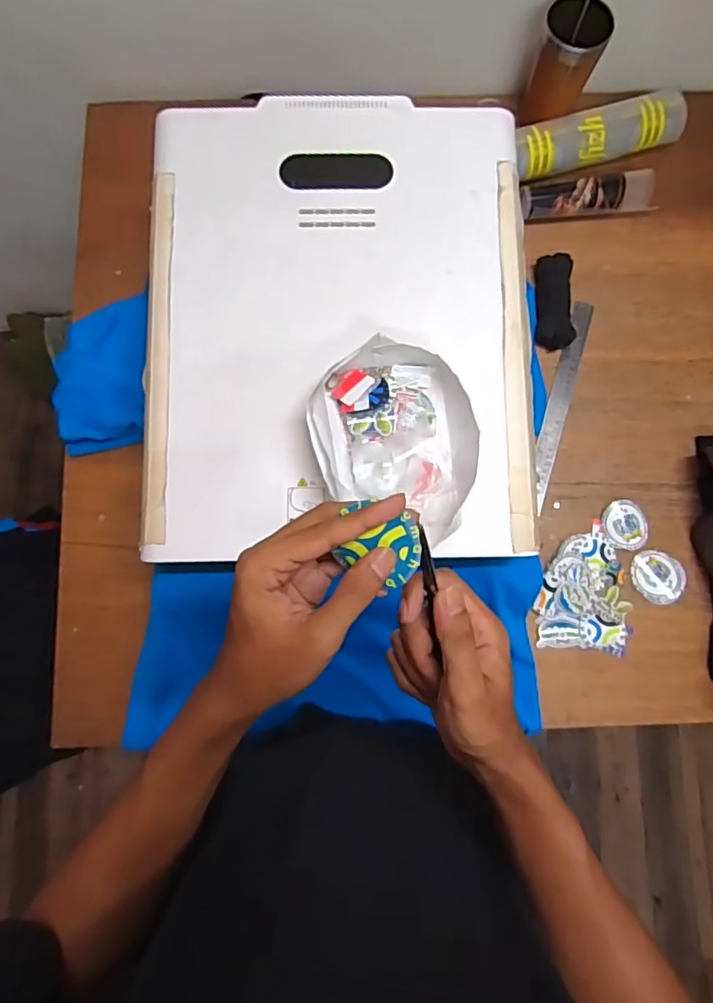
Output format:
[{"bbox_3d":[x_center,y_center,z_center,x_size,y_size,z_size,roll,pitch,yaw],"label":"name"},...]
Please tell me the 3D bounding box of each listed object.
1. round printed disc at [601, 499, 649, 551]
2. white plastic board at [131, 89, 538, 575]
[{"bbox_3d":[0.347,0.030,0.727,0.056,0.005,0.064,-8,85,1],"label":"round printed disc"},{"bbox_3d":[-0.018,-0.196,0.594,0.401,0.019,0.499,-1,81,-2],"label":"white plastic board"}]

